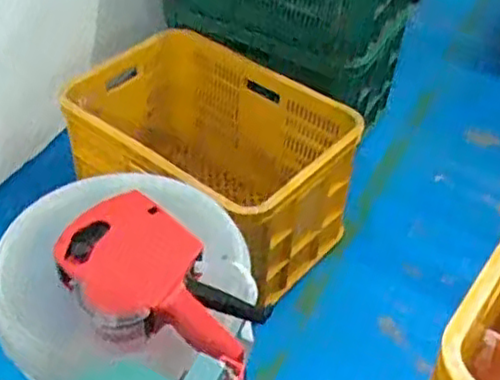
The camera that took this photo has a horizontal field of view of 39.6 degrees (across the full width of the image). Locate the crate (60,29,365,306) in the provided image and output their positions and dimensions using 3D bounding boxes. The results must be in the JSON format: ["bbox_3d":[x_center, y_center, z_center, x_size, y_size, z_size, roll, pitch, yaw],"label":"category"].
[{"bbox_3d":[-0.101,-0.051,1.441,0.567,0.313,0.365,27,49,24],"label":"crate"}]

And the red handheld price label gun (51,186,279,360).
[{"bbox_3d":[-0.088,0.092,0.654,0.216,0.038,0.130,35,52,29],"label":"red handheld price label gun"}]

